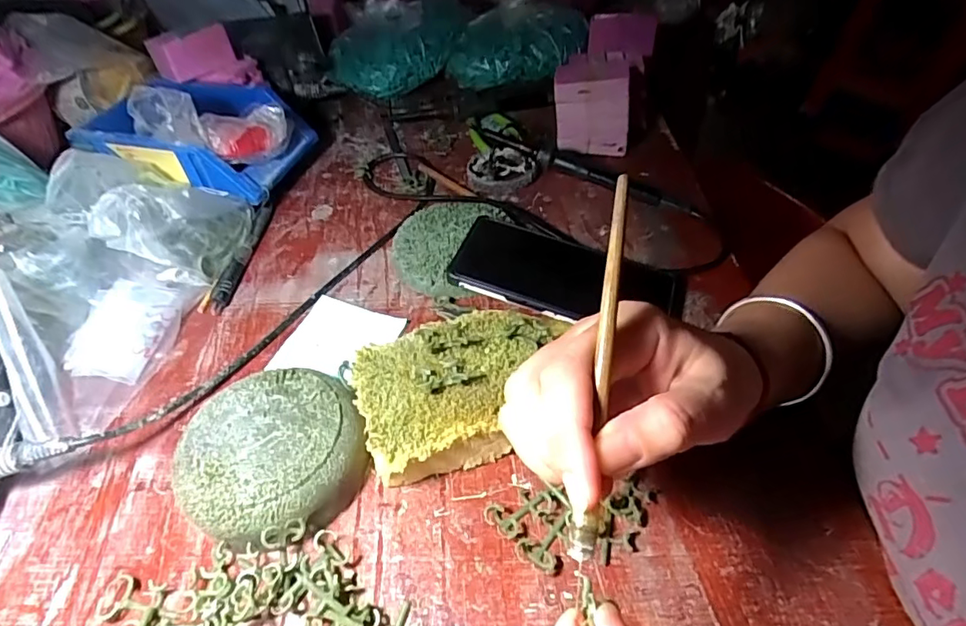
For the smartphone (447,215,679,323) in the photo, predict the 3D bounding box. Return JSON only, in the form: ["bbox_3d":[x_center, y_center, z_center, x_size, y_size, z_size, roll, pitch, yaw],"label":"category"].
[{"bbox_3d":[0.062,-0.029,0.410,0.161,0.010,0.086,21,48,8],"label":"smartphone"}]

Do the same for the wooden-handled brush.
[{"bbox_3d":[0.044,0.018,0.198,0.009,0.005,0.142,7,81,10],"label":"wooden-handled brush"}]

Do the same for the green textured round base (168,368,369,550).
[{"bbox_3d":[-0.119,0.082,0.313,0.099,0.037,0.095,-2,45,2],"label":"green textured round base"}]

